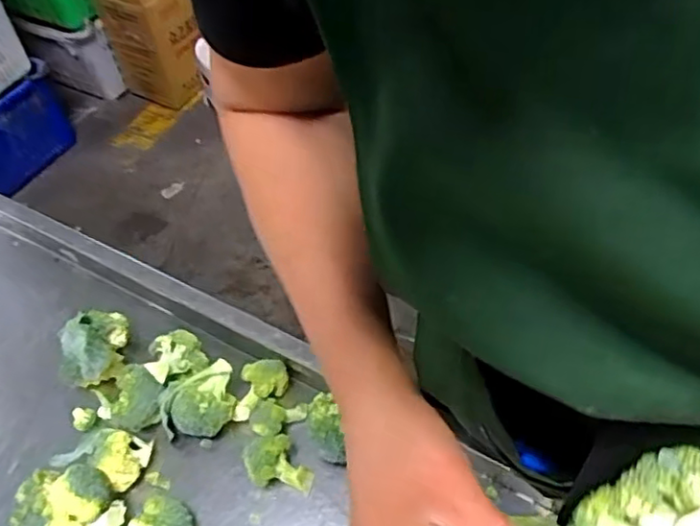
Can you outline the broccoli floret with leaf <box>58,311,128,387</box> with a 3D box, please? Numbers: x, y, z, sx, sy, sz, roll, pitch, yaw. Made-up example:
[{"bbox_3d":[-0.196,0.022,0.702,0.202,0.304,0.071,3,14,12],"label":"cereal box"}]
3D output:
[{"bbox_3d":[-0.244,0.082,0.607,0.060,0.069,0.078,4,52,9],"label":"broccoli floret with leaf"}]

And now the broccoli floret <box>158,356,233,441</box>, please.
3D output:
[{"bbox_3d":[-0.134,0.128,0.566,0.070,0.055,0.058,-22,53,-9],"label":"broccoli floret"}]

